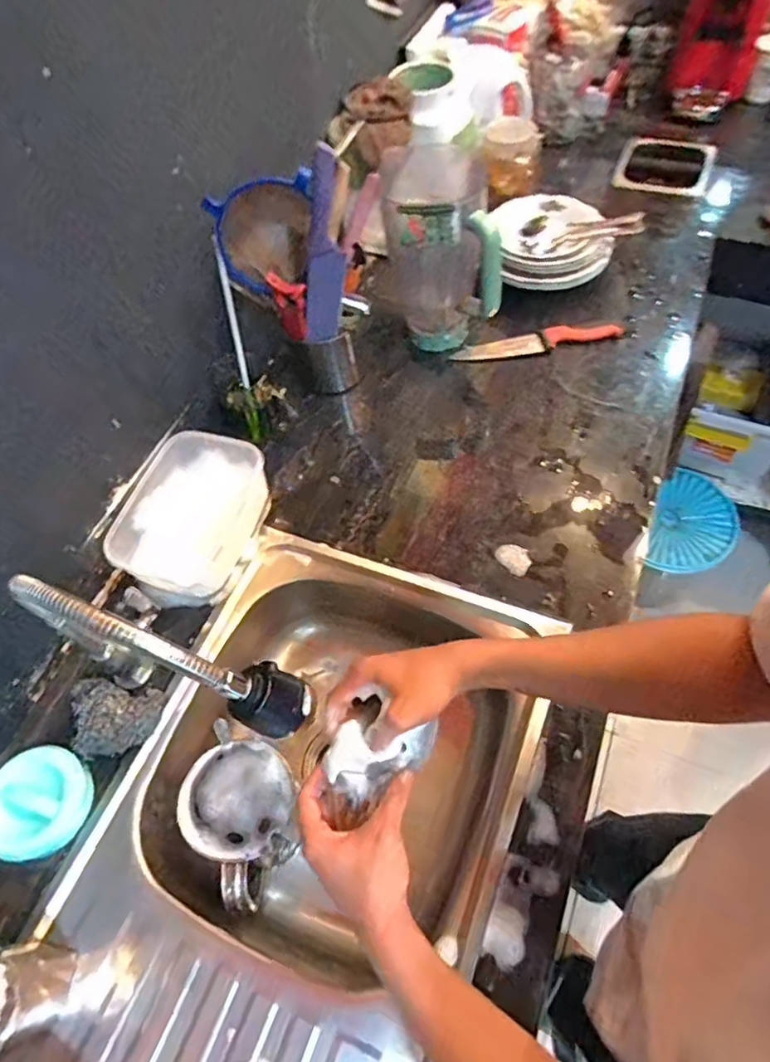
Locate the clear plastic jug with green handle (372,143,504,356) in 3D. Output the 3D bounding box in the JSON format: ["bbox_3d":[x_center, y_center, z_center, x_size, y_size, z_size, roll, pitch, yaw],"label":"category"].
[{"bbox_3d":[0.076,-0.382,0.815,0.167,0.257,0.127,4,59,8],"label":"clear plastic jug with green handle"}]

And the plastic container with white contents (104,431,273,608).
[{"bbox_3d":[-0.240,-0.018,0.735,0.148,0.080,0.200,11,61,12],"label":"plastic container with white contents"}]

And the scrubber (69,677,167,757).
[{"bbox_3d":[-0.291,0.203,0.636,0.094,0.046,0.077,-2,59,5],"label":"scrubber"}]

